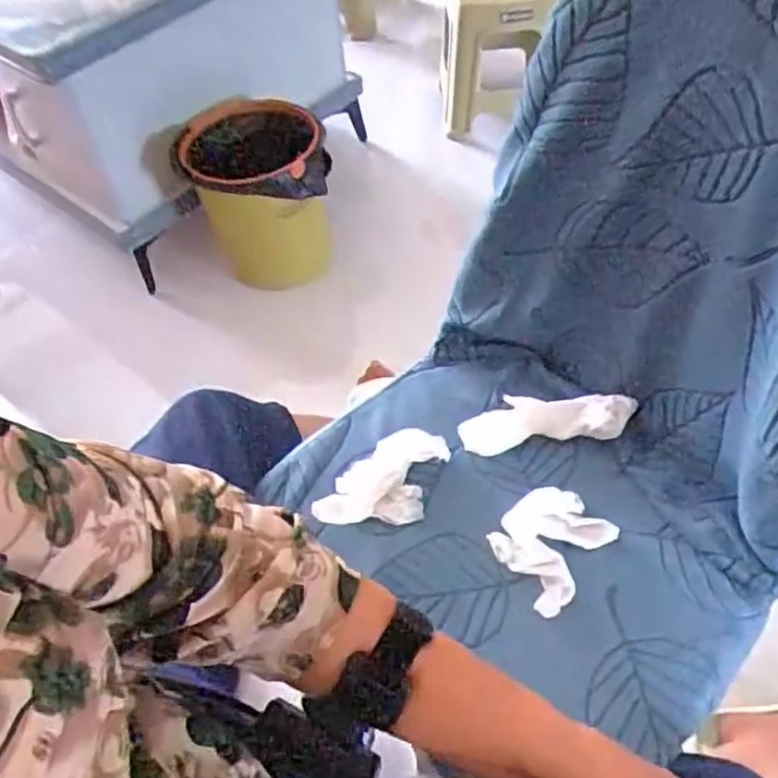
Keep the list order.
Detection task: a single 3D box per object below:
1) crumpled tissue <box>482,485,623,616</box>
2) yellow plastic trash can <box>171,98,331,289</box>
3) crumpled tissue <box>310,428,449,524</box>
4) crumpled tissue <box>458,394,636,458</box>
[{"bbox_3d":[0.139,0.124,0.602,0.102,0.048,0.084,-39,59,-21],"label":"crumpled tissue"},{"bbox_3d":[-0.254,-0.373,1.443,0.267,0.313,0.269,-3,53,3],"label":"yellow plastic trash can"},{"bbox_3d":[0.001,0.088,0.645,0.069,0.040,0.130,29,61,24],"label":"crumpled tissue"},{"bbox_3d":[0.148,0.028,0.677,0.157,0.037,0.050,-2,53,4],"label":"crumpled tissue"}]

